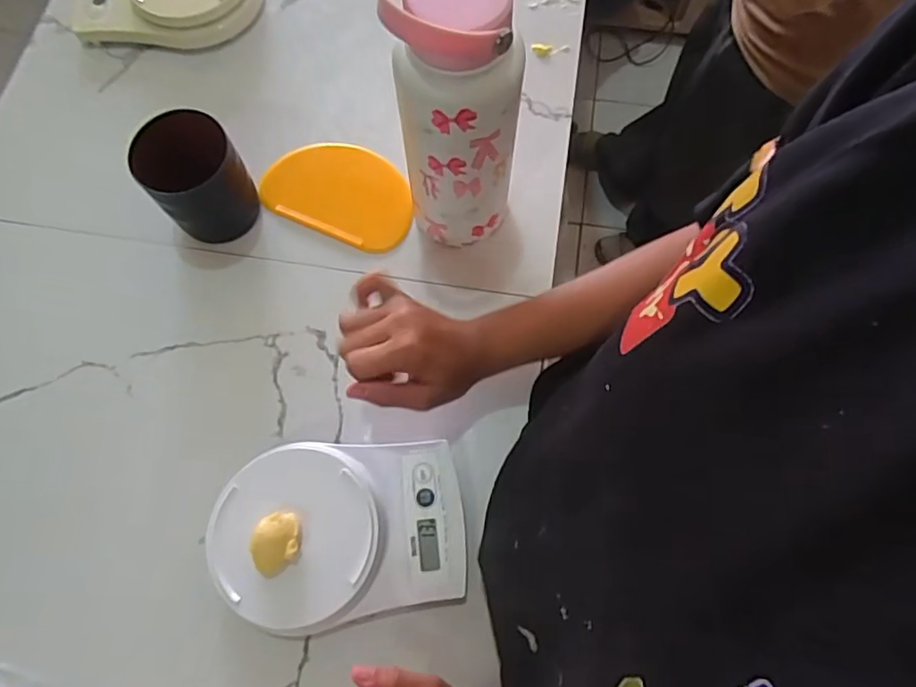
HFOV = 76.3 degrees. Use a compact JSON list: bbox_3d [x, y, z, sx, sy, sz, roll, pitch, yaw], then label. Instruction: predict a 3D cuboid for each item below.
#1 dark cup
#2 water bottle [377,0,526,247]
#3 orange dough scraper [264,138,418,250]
[{"bbox_3d":[-0.227,-0.142,0.516,0.078,0.096,0.076,0,71,0],"label":"dark cup"},{"bbox_3d":[0.003,-0.163,0.448,0.082,0.238,0.071,12,72,4],"label":"water bottle"},{"bbox_3d":[-0.112,-0.152,0.570,0.148,0.006,0.101,22,73,8],"label":"orange dough scraper"}]

